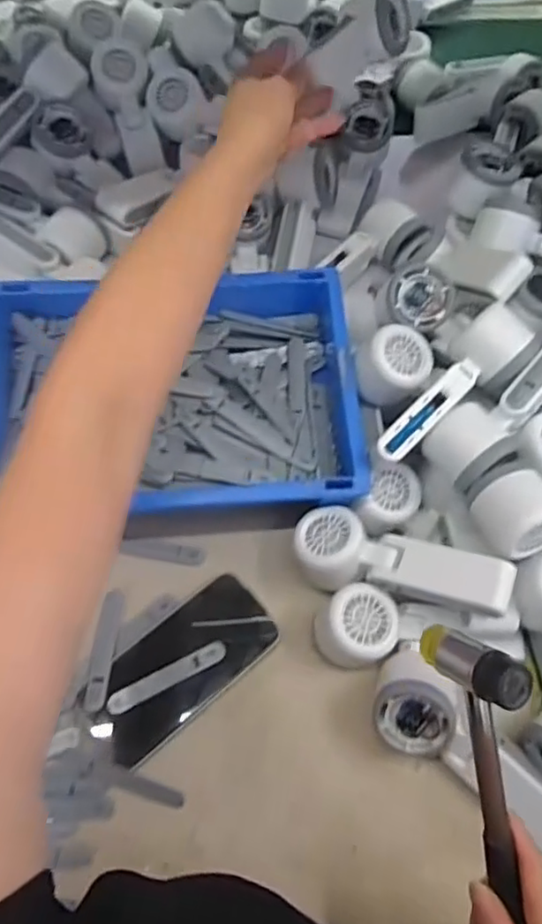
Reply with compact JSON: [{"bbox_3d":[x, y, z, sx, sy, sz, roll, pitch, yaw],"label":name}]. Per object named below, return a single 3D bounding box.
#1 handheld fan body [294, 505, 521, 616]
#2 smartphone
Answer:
[{"bbox_3d":[0.099,0.083,0.479,0.167,0.042,0.058,12,61,24],"label":"handheld fan body"},{"bbox_3d":[-0.071,0.159,0.488,0.153,0.014,0.073,-37,70,-19],"label":"smartphone"}]

